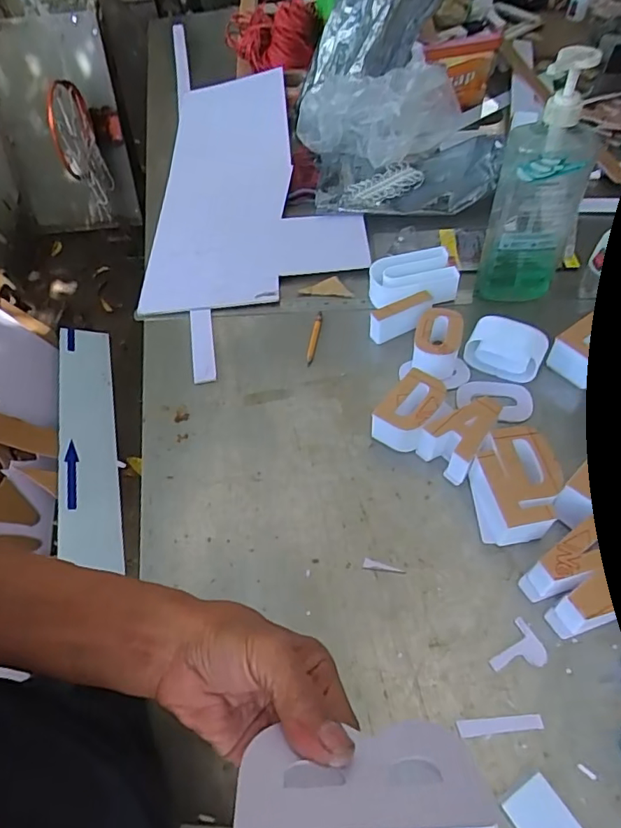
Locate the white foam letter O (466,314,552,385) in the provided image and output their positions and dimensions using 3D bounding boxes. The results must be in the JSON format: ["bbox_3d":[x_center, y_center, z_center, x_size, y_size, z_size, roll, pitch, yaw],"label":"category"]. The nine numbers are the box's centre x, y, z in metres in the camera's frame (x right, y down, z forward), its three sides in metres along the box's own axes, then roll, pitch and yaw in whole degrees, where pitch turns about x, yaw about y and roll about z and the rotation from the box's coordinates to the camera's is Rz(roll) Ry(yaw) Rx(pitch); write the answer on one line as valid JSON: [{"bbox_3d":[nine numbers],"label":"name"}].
[{"bbox_3d":[0.231,-0.076,0.627,0.086,0.052,0.046,20,58,19],"label":"white foam letter O"}]

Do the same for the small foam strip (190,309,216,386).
[{"bbox_3d":[-0.142,-0.091,0.693,0.029,0.012,0.123,-10,53,-2],"label":"small foam strip"}]

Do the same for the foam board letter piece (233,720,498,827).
[{"bbox_3d":[0.021,0.180,0.239,0.107,0.047,0.062,1,12,-3],"label":"foam board letter piece"}]

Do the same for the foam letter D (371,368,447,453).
[{"bbox_3d":[0.110,-0.002,0.581,0.052,0.042,0.086,28,61,23],"label":"foam letter D"}]

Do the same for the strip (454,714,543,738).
[{"bbox_3d":[0.151,0.248,0.419,0.066,0.004,0.011,-6,53,0],"label":"strip"}]

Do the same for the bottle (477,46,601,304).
[{"bbox_3d":[0.266,-0.262,0.618,0.100,0.272,0.078,18,57,18],"label":"bottle"}]

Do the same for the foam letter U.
[{"bbox_3d":[0.138,-0.182,0.711,0.116,0.044,0.067,-2,53,3],"label":"foam letter U"}]

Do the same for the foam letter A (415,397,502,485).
[{"bbox_3d":[0.158,0.020,0.562,0.059,0.044,0.087,31,62,25],"label":"foam letter A"}]

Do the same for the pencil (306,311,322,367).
[{"bbox_3d":[0.005,-0.100,0.690,0.010,0.004,0.090,6,54,10],"label":"pencil"}]

